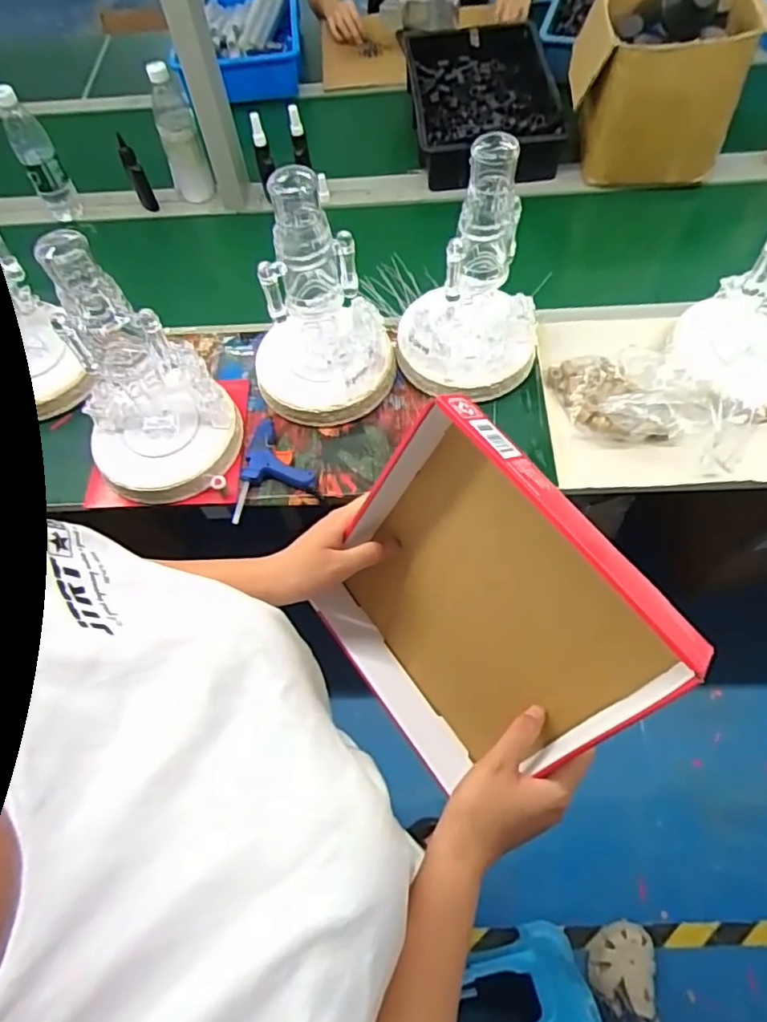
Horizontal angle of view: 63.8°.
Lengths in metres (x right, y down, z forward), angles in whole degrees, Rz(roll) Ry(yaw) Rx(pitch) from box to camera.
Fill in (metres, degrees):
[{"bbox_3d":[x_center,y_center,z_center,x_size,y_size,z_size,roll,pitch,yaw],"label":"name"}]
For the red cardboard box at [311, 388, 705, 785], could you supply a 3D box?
[{"bbox_3d":[0.067,0.079,0.468,0.056,0.239,0.240,-25,69,-45],"label":"red cardboard box"}]

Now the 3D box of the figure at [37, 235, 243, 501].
[{"bbox_3d":[-0.315,-0.166,0.771,0.192,0.302,0.170,-30,64,-12],"label":"figure"}]

